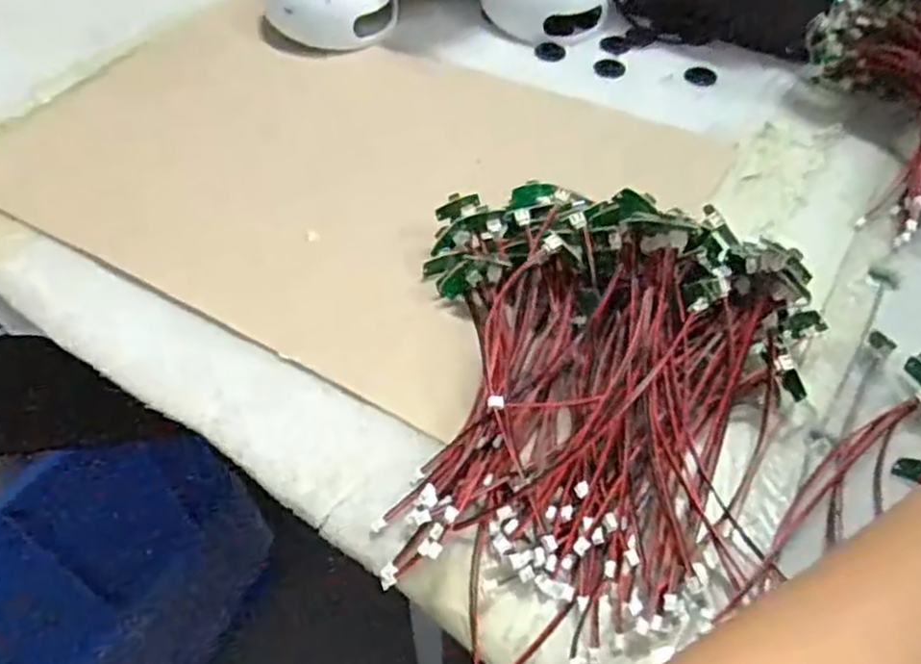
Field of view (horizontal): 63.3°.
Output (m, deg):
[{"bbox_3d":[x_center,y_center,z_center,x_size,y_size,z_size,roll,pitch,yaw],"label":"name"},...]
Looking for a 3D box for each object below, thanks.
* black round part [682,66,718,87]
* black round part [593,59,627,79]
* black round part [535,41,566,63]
[{"bbox_3d":[0.202,-0.215,0.628,0.027,0.004,0.027,1,54,-1],"label":"black round part"},{"bbox_3d":[0.127,-0.225,0.639,0.026,0.006,0.026,1,54,-1],"label":"black round part"},{"bbox_3d":[0.078,-0.244,0.653,0.026,0.005,0.024,-6,61,4],"label":"black round part"}]

